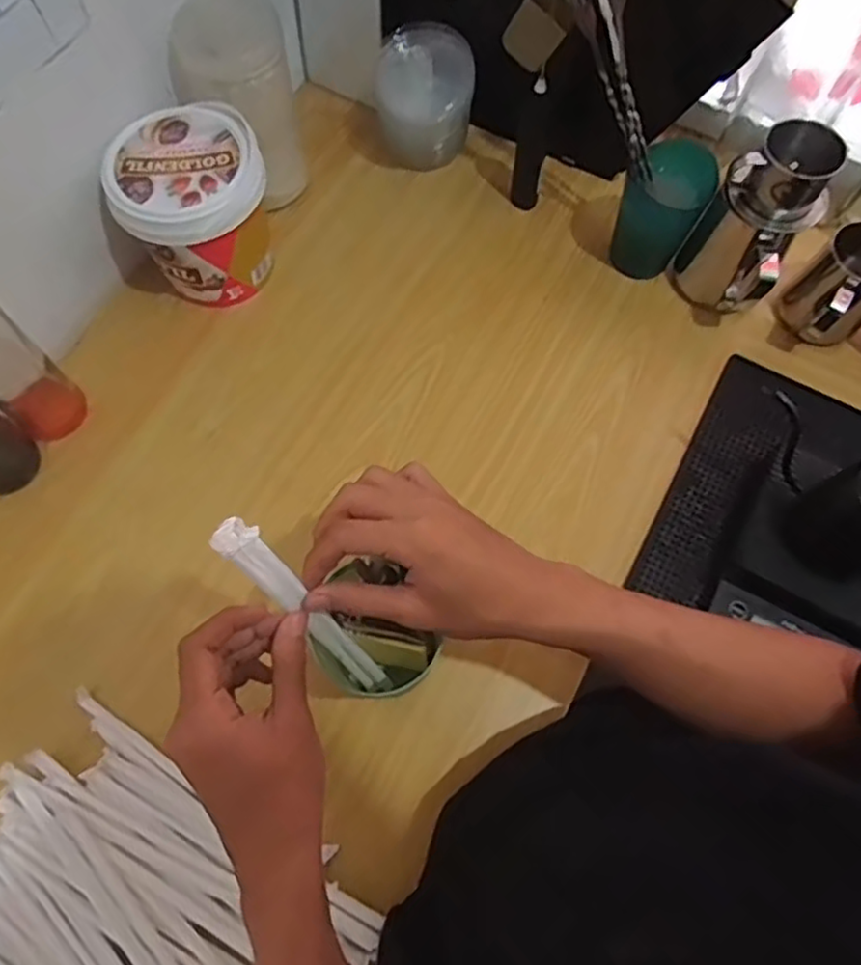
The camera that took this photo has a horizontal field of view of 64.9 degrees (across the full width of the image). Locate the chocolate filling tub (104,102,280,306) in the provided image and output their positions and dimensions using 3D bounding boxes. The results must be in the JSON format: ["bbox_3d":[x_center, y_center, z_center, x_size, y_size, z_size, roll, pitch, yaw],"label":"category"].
[{"bbox_3d":[-0.206,-0.240,0.616,0.121,0.125,0.118,0,69,0],"label":"chocolate filling tub"}]

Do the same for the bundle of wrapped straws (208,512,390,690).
[{"bbox_3d":[-0.071,0.090,0.429,0.020,0.232,0.018,-44,56,-15],"label":"bundle of wrapped straws"}]

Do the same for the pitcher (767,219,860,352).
[{"bbox_3d":[0.366,-0.173,0.612,0.066,0.088,0.092,41,74,14],"label":"pitcher"}]

